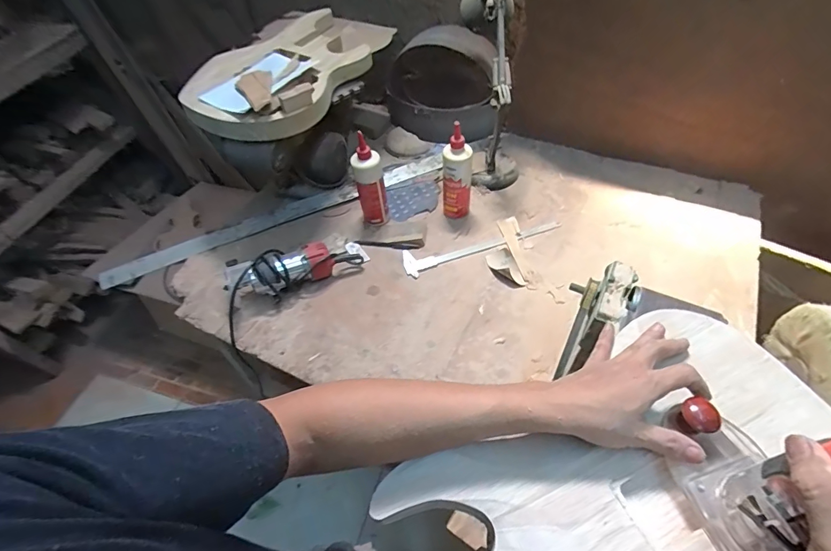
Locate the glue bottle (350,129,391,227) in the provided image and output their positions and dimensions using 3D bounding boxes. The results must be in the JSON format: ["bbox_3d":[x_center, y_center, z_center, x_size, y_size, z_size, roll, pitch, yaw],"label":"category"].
[{"bbox_3d":[-0.105,-0.209,0.967,0.065,0.211,0.053,-8,54,-1],"label":"glue bottle"}]

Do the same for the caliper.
[{"bbox_3d":[0.164,-0.074,0.992,0.396,0.009,0.070,-16,54,-7],"label":"caliper"}]

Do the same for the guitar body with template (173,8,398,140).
[{"bbox_3d":[-0.269,-0.487,0.950,0.299,0.070,0.547,21,58,18],"label":"guitar body with template"}]

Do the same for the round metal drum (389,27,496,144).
[{"bbox_3d":[0.065,-0.543,1.213,0.308,0.244,0.264,-3,54,2],"label":"round metal drum"}]

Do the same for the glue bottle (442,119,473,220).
[{"bbox_3d":[0.096,-0.225,0.969,0.066,0.219,0.053,0,54,4],"label":"glue bottle"}]

